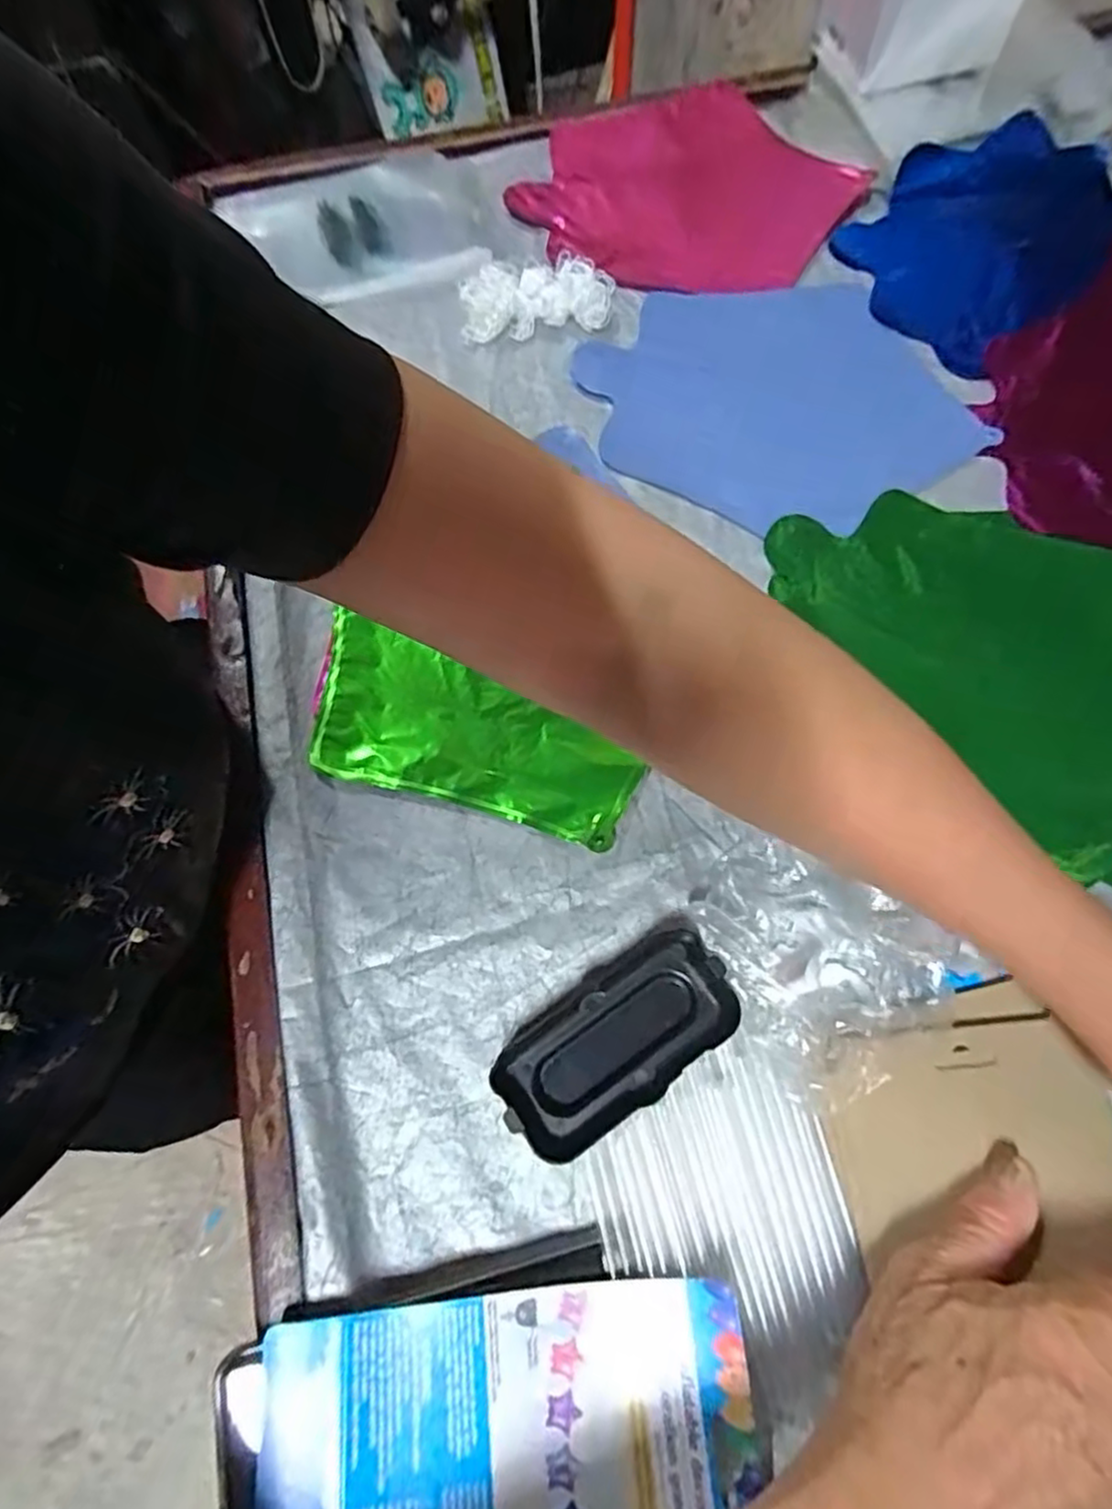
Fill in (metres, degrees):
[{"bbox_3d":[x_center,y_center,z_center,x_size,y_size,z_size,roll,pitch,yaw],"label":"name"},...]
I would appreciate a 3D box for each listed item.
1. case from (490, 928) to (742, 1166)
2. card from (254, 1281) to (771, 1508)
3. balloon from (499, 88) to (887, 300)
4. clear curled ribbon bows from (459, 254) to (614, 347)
[{"bbox_3d":[0.028,0.129,0.309,0.109,0.023,0.054,-35,72,-12],"label":"case"},{"bbox_3d":[-0.016,0.262,0.248,0.180,0.015,0.104,-6,68,-5],"label":"card"},{"bbox_3d":[0.100,-0.432,0.525,0.212,0.020,0.221,42,75,15],"label":"balloon"},{"bbox_3d":[-0.013,-0.325,0.484,0.107,0.022,0.057,-5,69,-1],"label":"clear curled ribbon bows"}]

